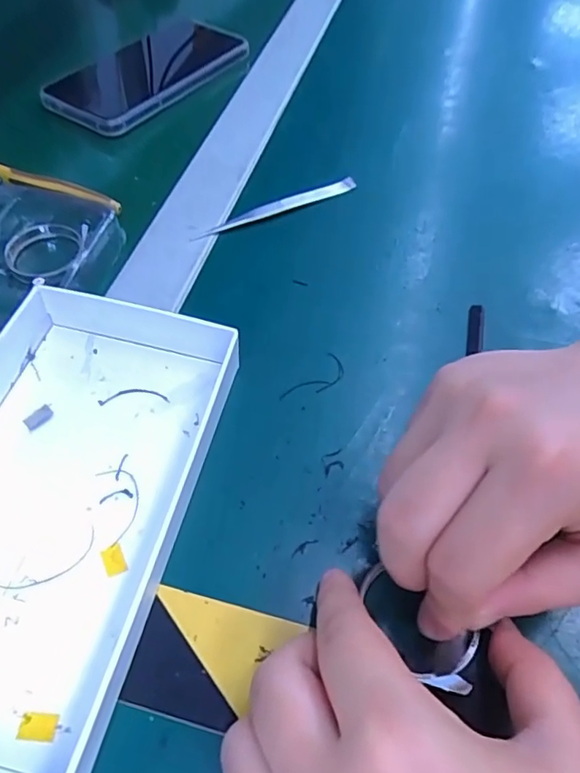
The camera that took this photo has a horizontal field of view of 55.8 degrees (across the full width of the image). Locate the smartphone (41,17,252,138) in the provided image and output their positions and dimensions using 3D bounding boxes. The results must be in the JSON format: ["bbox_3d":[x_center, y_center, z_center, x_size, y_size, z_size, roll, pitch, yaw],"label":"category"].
[{"bbox_3d":[-0.106,-0.240,0.424,0.070,0.012,0.154,29,59,17],"label":"smartphone"}]

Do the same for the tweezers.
[{"bbox_3d":[-0.008,-0.109,0.330,0.107,0.004,0.011,-23,58,-17],"label":"tweezers"}]

